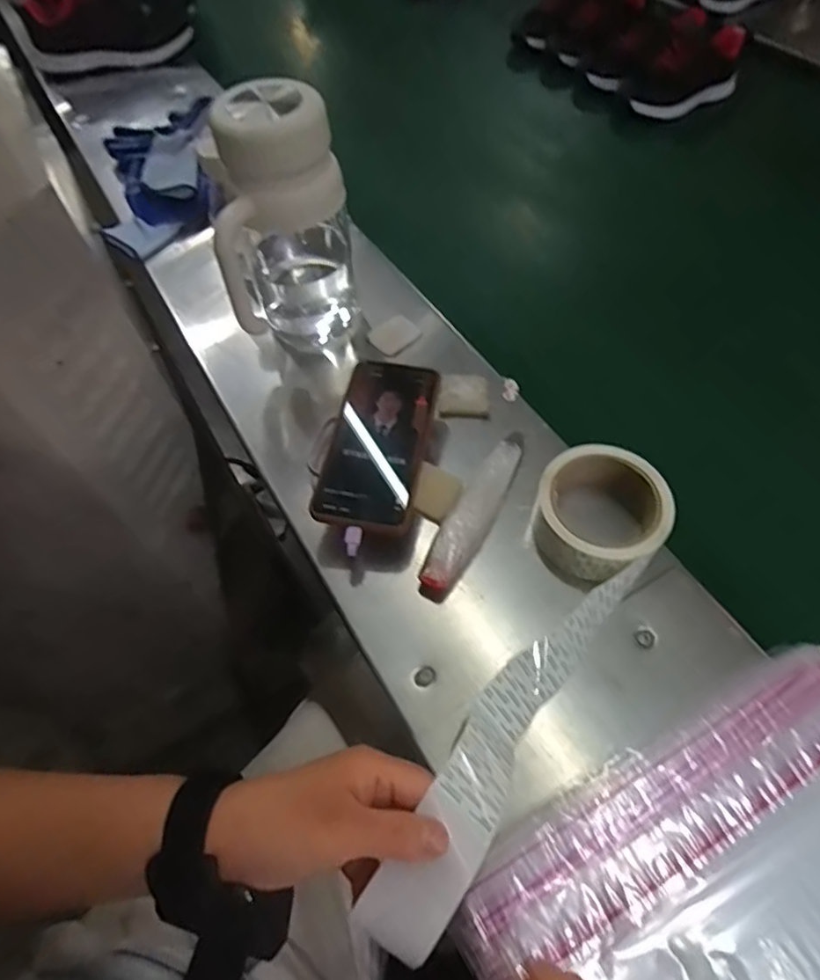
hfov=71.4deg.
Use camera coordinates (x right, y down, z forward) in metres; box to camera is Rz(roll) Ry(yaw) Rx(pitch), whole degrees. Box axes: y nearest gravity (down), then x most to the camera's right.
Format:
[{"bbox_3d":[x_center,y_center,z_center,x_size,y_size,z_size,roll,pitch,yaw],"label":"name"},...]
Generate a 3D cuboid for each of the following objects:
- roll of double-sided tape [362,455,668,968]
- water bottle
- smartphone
[{"bbox_3d":[0.076,0.109,0.369,0.088,0.072,0.338,27,55,18],"label":"roll of double-sided tape"},{"bbox_3d":[-0.110,-0.231,0.511,0.107,0.207,0.089,-11,59,-3],"label":"water bottle"},{"bbox_3d":[-0.024,-0.041,0.468,0.077,0.012,0.158,11,63,9],"label":"smartphone"}]

